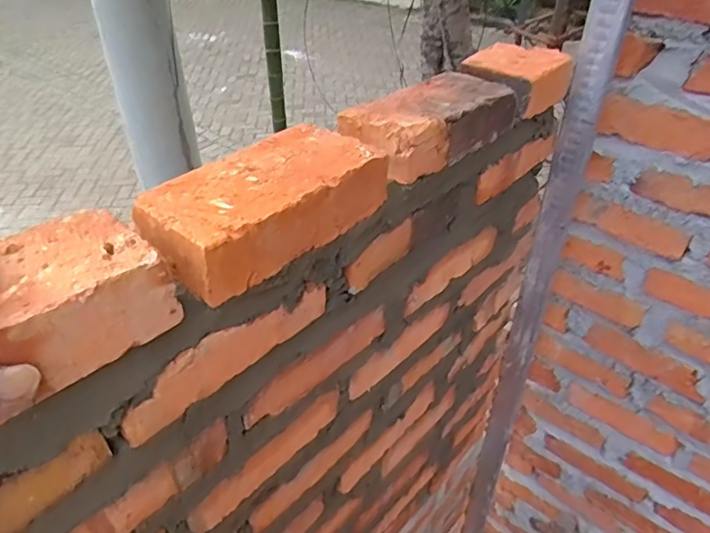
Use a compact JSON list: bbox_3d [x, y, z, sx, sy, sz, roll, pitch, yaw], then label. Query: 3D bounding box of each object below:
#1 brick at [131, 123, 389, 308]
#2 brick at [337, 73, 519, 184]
[{"bbox_3d":[-0.057,-0.043,0.364,0.078,0.043,0.159,28,44,31],"label":"brick"},{"bbox_3d":[0.065,-0.124,0.470,0.177,0.039,0.080,-29,46,-34],"label":"brick"}]

